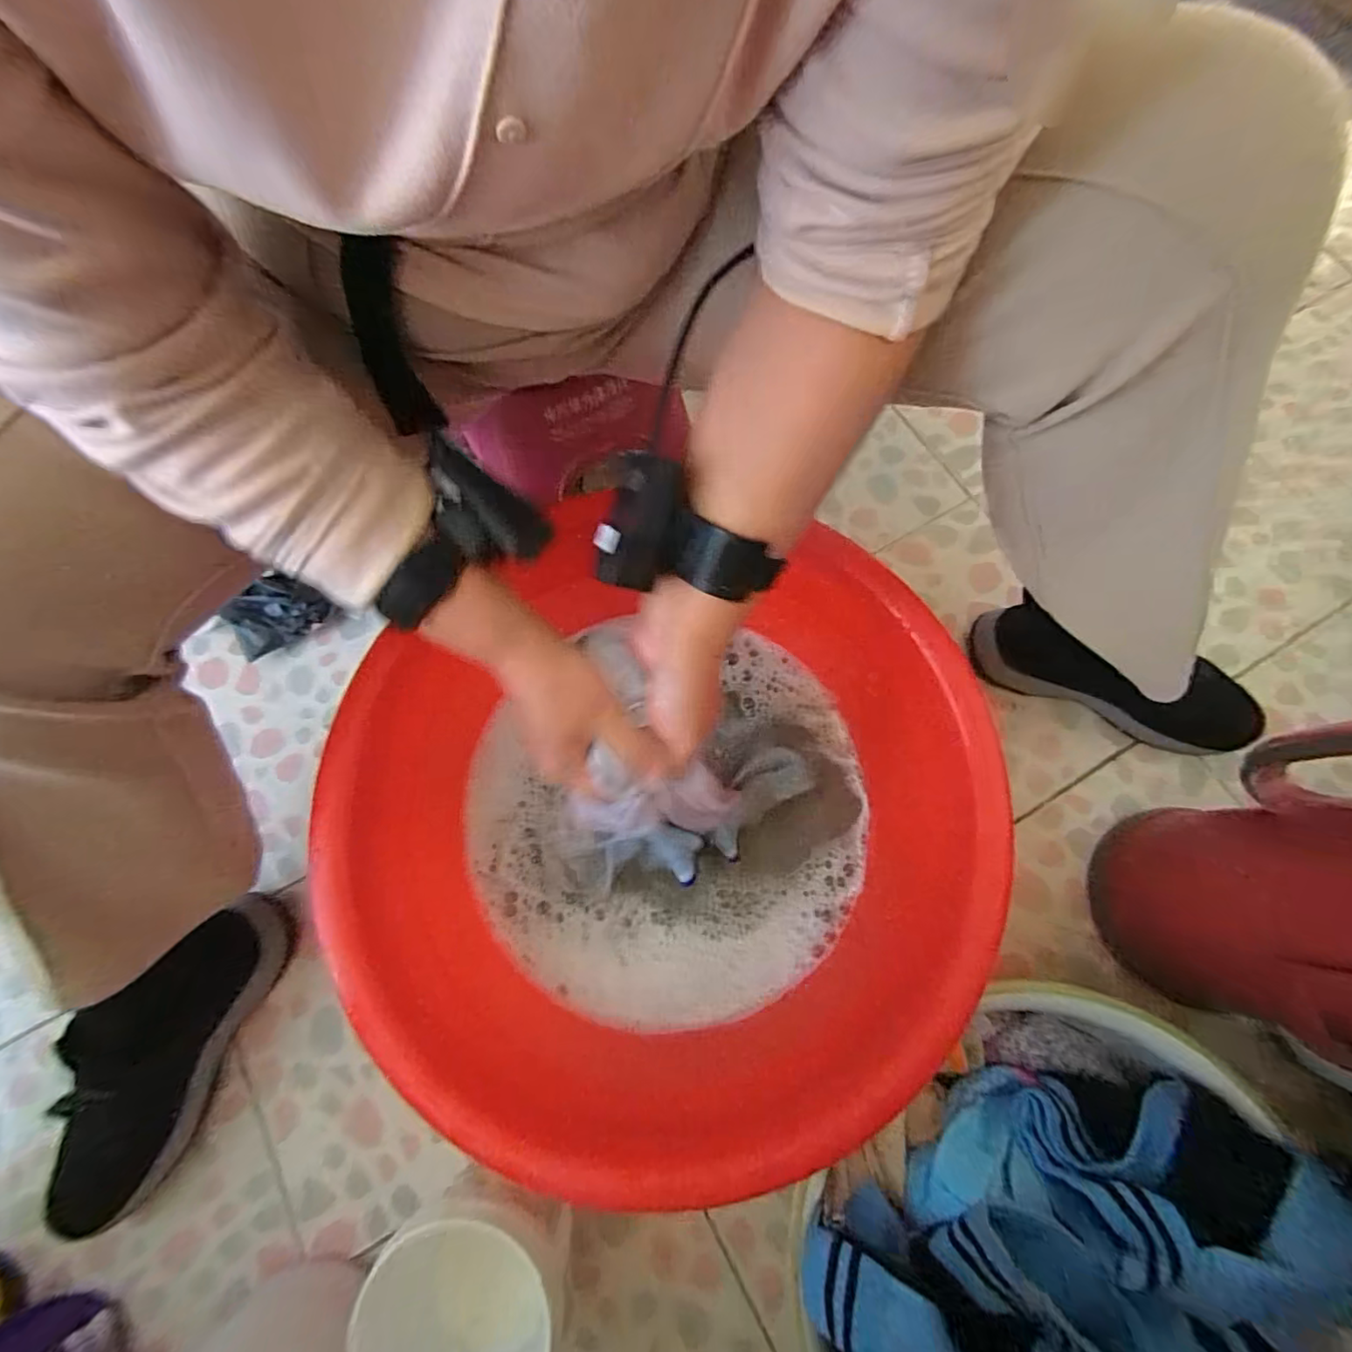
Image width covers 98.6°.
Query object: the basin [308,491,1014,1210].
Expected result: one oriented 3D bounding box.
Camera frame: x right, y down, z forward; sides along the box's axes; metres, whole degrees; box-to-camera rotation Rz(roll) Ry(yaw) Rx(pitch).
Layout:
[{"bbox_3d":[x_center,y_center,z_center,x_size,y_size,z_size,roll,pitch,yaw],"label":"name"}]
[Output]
[{"bbox_3d":[-0.019,0.114,0.472,0.457,0.159,0.437,-1,72,2],"label":"basin"}]

